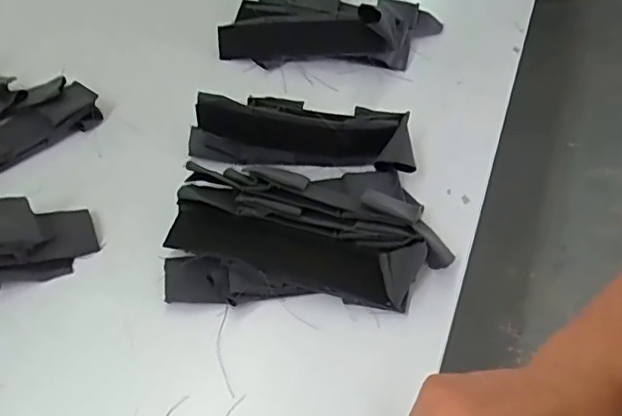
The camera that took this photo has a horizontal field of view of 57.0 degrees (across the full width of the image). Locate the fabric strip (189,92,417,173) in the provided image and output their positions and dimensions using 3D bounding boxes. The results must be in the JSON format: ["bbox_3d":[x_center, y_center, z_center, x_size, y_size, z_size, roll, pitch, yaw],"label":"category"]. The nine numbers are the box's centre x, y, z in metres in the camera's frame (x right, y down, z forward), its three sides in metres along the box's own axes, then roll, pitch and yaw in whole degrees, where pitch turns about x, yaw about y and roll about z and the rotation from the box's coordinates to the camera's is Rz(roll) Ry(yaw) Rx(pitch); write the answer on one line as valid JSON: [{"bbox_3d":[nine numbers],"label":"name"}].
[{"bbox_3d":[-0.011,-0.065,0.524,0.201,0.058,0.040,9,49,3],"label":"fabric strip"}]

